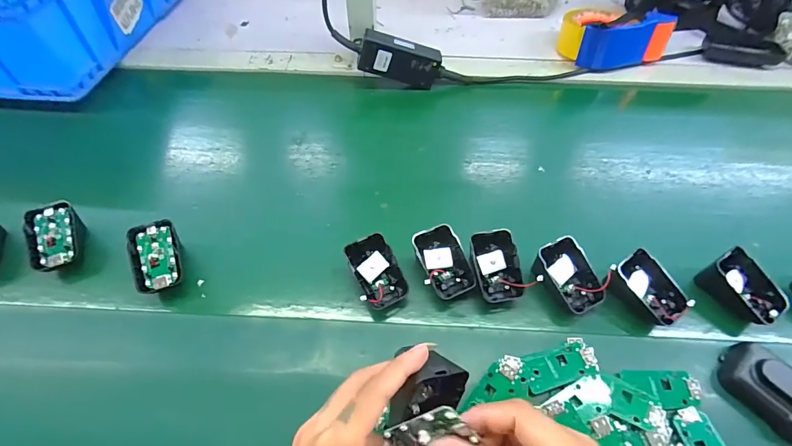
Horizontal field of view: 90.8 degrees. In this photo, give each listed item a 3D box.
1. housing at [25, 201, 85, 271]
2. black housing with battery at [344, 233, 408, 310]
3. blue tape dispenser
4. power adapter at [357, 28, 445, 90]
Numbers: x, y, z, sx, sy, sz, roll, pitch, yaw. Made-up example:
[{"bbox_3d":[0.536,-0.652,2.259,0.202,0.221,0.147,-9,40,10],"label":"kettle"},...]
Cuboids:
[{"bbox_3d":[-0.358,0.016,0.411,0.043,0.029,0.071,-13,71,-20],"label":"housing"},{"bbox_3d":[-0.018,0.047,0.380,0.044,0.032,0.060,-22,53,-11],"label":"black housing with battery"},{"bbox_3d":[0.342,-0.302,0.624,0.148,0.059,0.098,-4,52,3],"label":"blue tape dispenser"},{"bbox_3d":[0.008,-0.233,0.567,0.120,0.051,0.029,11,53,-14],"label":"power adapter"}]

